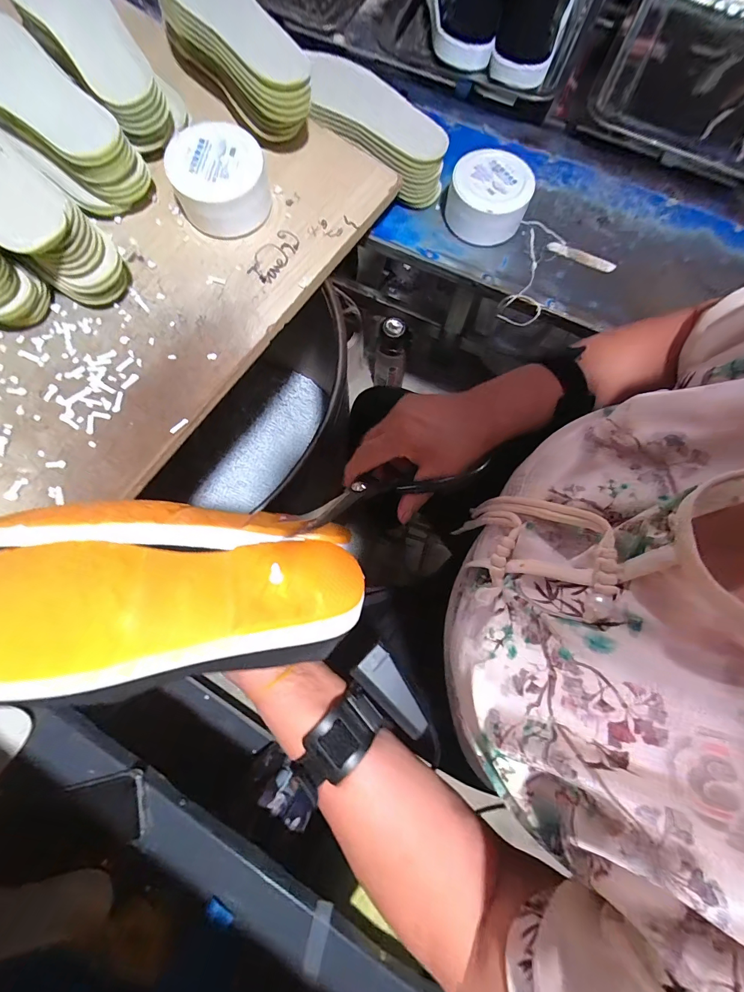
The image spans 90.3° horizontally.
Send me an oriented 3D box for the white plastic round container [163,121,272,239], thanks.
[{"bbox_3d":[-0.171,-0.360,0.426,0.097,0.059,0.095,0,77,-1],"label":"white plastic round container"}]

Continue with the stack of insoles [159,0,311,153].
[{"bbox_3d":[-0.145,-0.511,0.431,0.087,0.090,0.227,-39,81,-10],"label":"stack of insoles"}]

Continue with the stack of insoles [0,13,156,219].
[{"bbox_3d":[-0.360,-0.423,0.432,0.238,0.063,0.096,43,79,8],"label":"stack of insoles"}]

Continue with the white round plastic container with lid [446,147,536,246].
[{"bbox_3d":[0.154,-0.393,0.490,0.103,0.054,0.098,0,77,-1],"label":"white round plastic container with lid"}]

